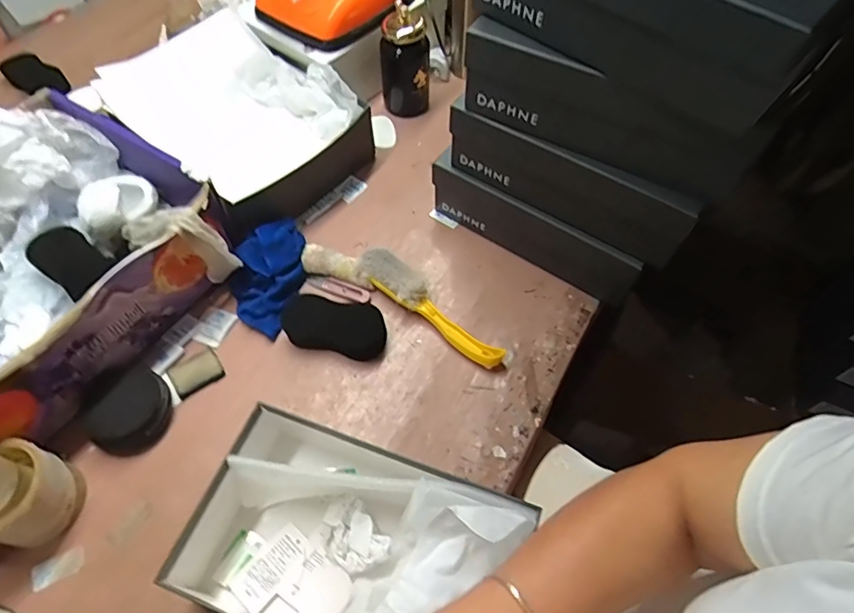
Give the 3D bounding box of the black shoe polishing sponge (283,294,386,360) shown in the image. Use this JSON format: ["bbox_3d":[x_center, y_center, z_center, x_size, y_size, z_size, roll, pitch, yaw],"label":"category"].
[{"bbox_3d":[-0.117,0.025,0.665,0.129,0.029,0.062,11,59,6],"label":"black shoe polishing sponge"}]

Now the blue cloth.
[{"bbox_3d":[-0.213,-0.048,0.699,0.093,0.052,0.161,13,60,7],"label":"blue cloth"}]

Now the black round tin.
[{"bbox_3d":[-0.342,0.120,0.600,0.083,0.039,0.089,0,59,0],"label":"black round tin"}]

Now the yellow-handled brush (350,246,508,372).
[{"bbox_3d":[0.003,-0.002,0.676,0.227,0.037,0.043,35,65,19],"label":"yellow-handled brush"}]

